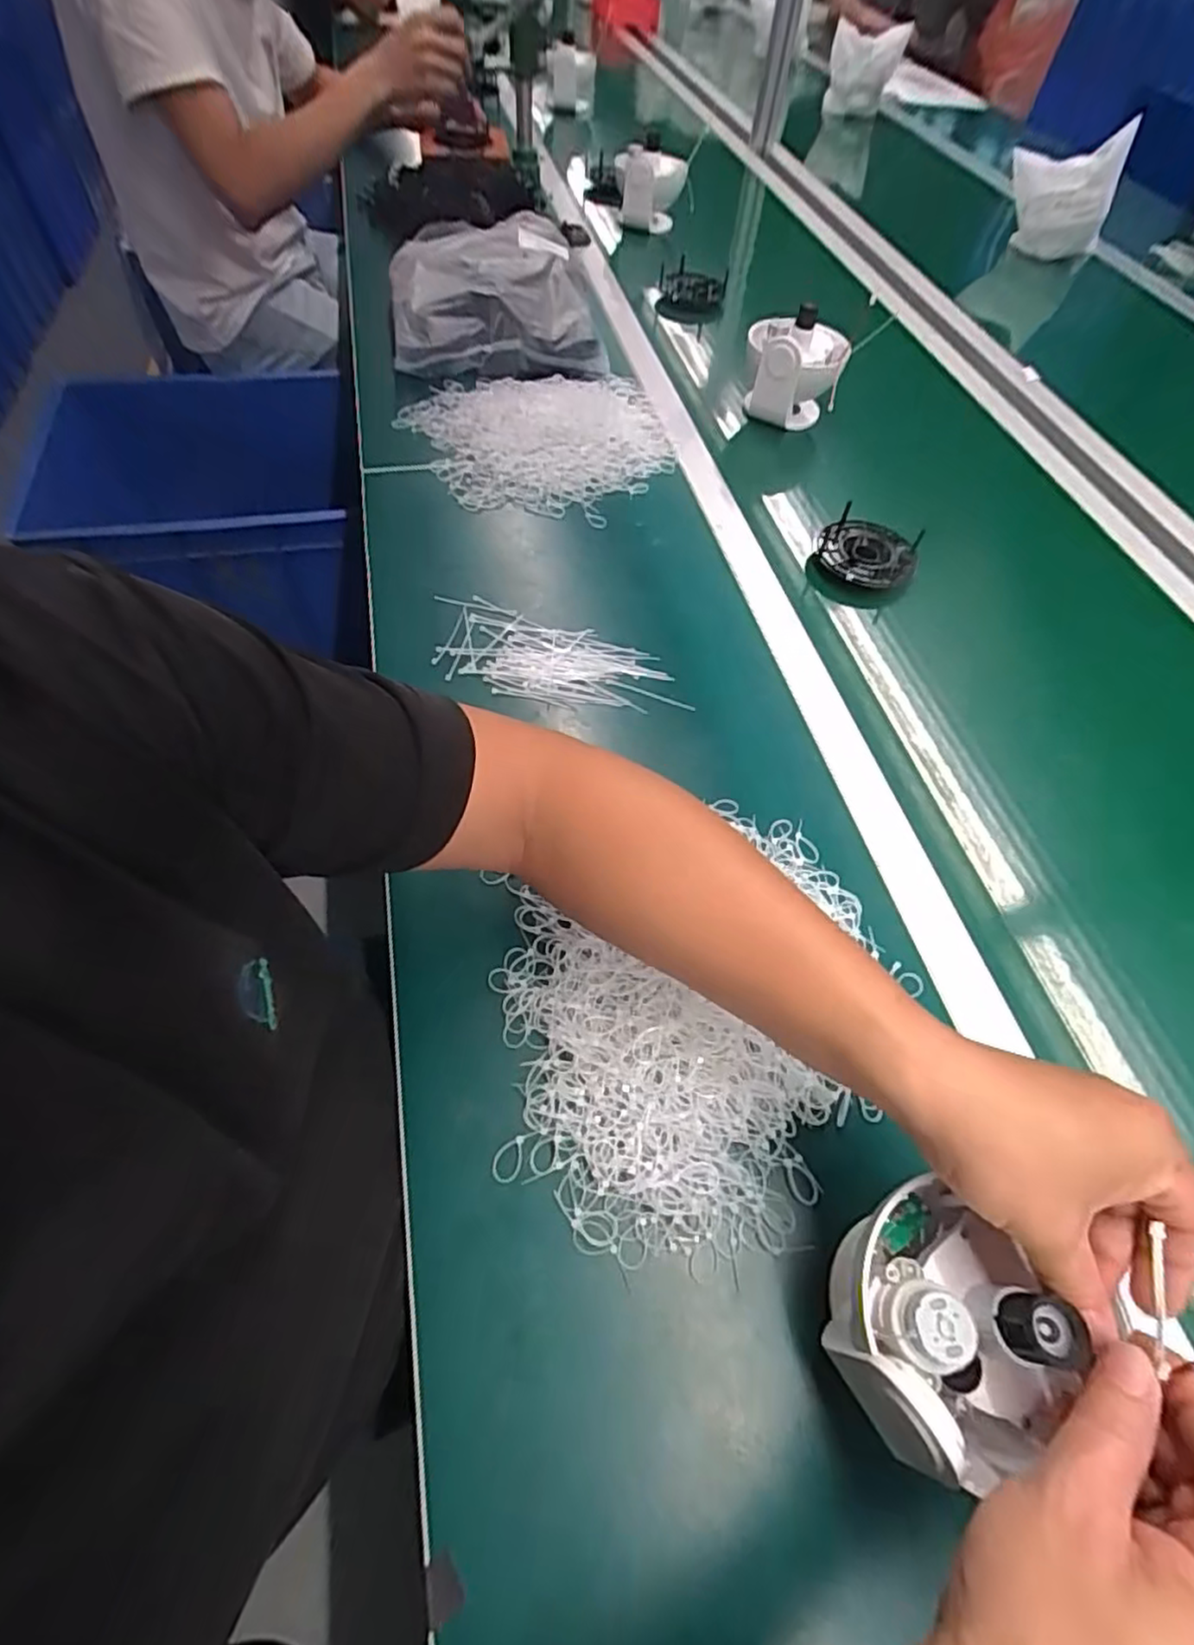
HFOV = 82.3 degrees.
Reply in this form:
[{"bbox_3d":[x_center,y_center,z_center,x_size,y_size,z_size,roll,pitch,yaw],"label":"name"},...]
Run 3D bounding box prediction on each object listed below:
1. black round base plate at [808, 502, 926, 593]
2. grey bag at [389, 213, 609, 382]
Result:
[{"bbox_3d":[0.275,-0.275,0.703,0.098,0.033,0.112,23,58,10],"label":"black round base plate"},{"bbox_3d":[-0.130,-0.681,0.879,0.247,0.093,0.272,-3,58,-7],"label":"grey bag"}]

